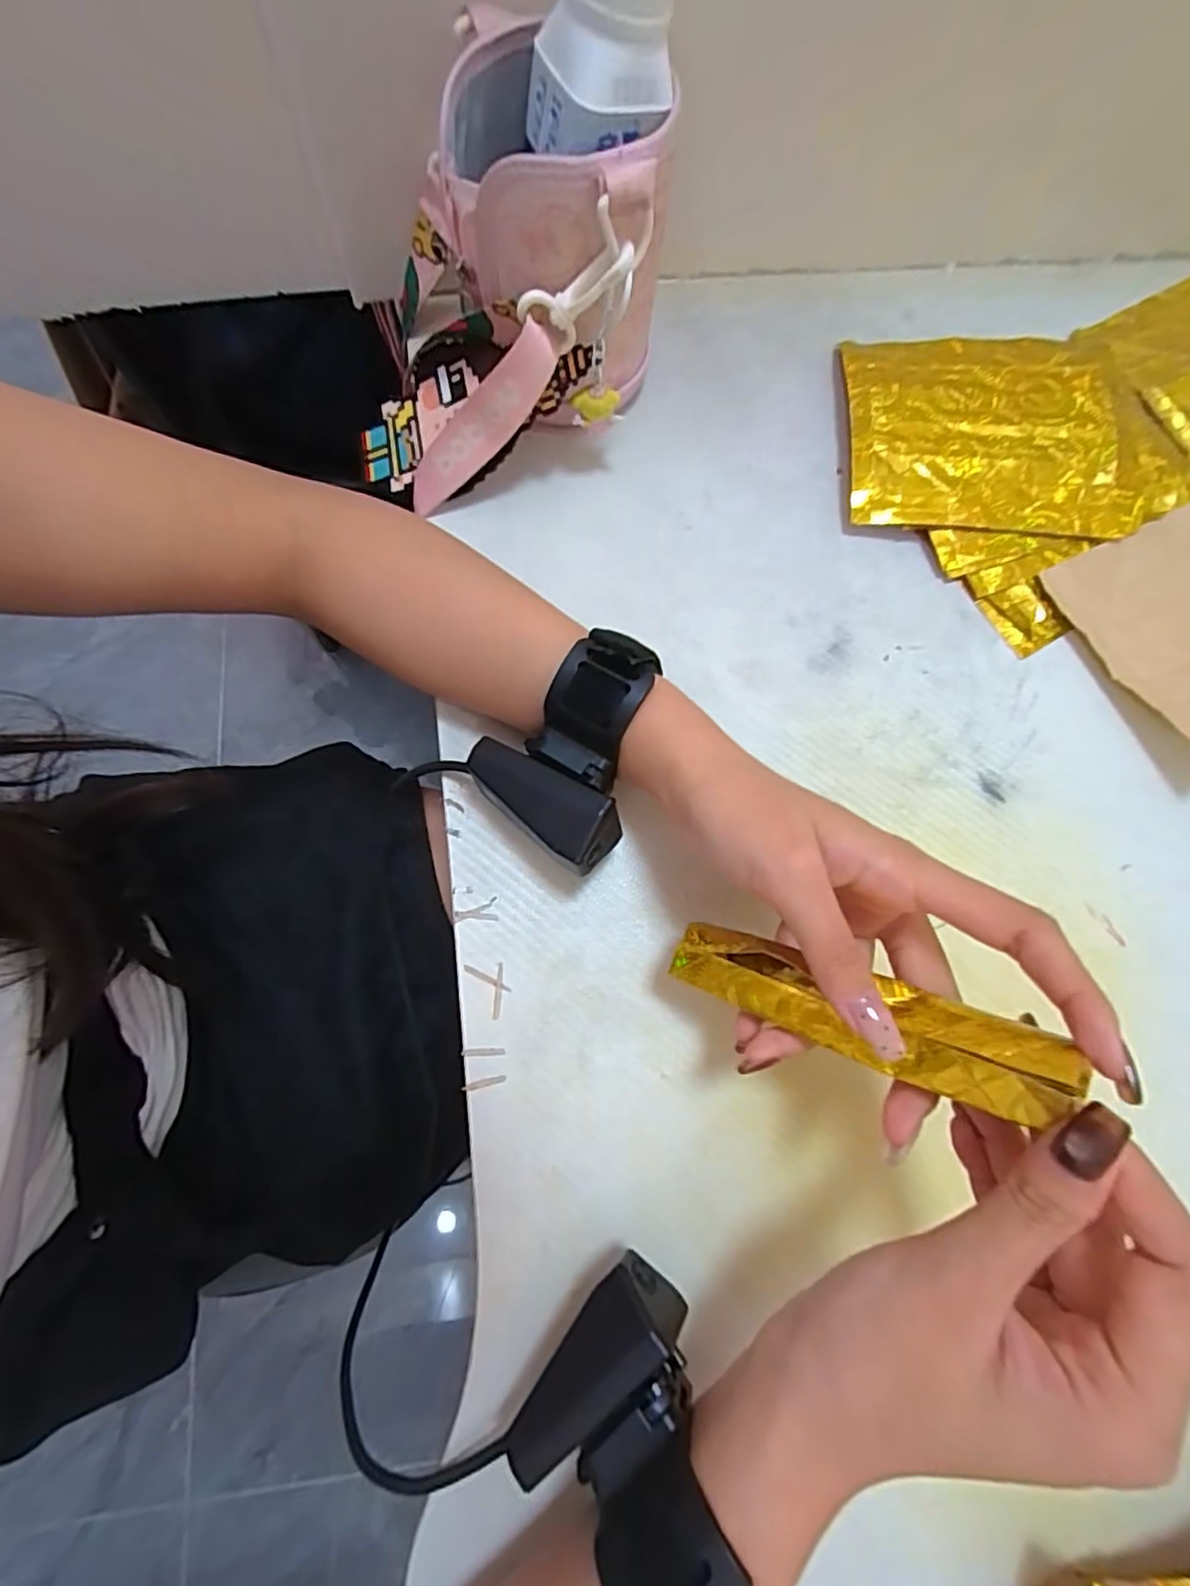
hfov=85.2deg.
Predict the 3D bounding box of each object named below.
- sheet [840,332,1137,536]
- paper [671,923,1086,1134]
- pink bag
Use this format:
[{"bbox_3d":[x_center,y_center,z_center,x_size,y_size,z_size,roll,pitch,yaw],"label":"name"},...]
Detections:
[{"bbox_3d":[0.215,-0.202,0.361,0.147,0.024,0.124,3,75,-1],"label":"sheet"},{"bbox_3d":[0.083,0.073,0.216,0.127,0.015,0.028,11,71,40],"label":"paper"},{"bbox_3d":[-0.053,-0.233,0.309,0.147,0.129,0.132,18,75,4],"label":"pink bag"}]

